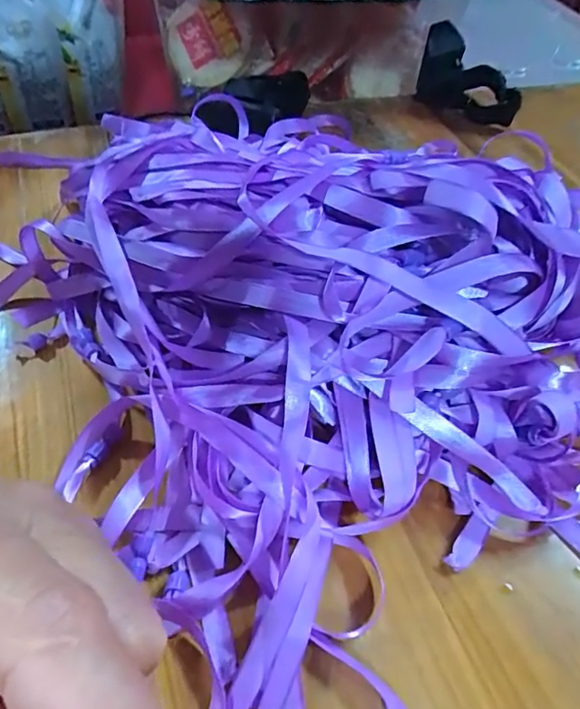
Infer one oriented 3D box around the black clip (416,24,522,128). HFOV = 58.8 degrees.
[{"bbox_3d":[0.163,-0.252,0.459,0.094,0.059,0.031,19,52,12],"label":"black clip"}]

